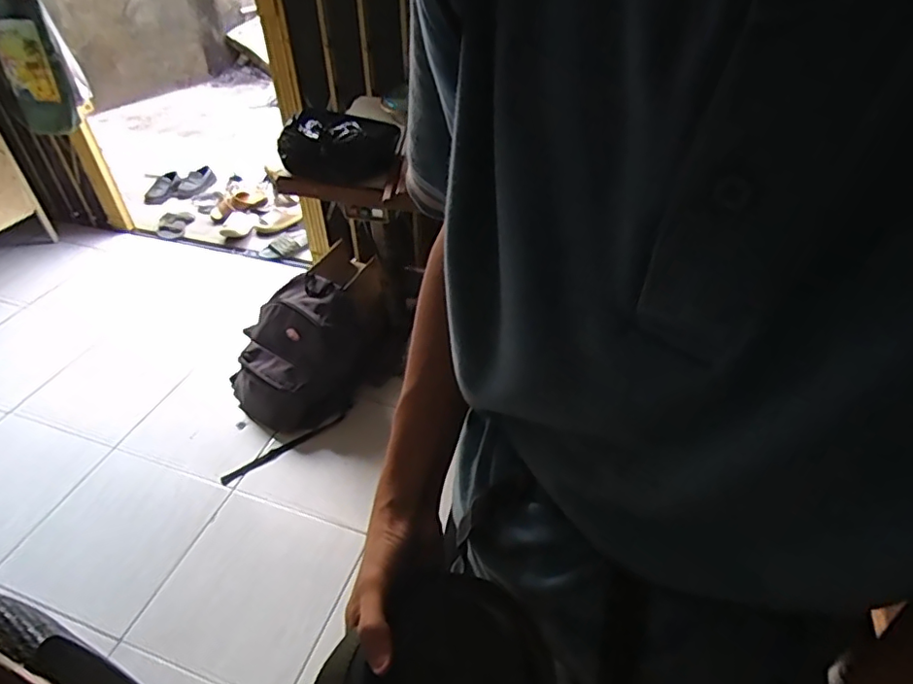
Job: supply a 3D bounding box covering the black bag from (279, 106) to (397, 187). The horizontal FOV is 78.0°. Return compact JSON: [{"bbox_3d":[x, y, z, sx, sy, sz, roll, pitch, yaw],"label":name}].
[{"bbox_3d":[-0.268,-0.431,1.245,0.259,0.098,0.182,-1,42,-1],"label":"black bag"}]

